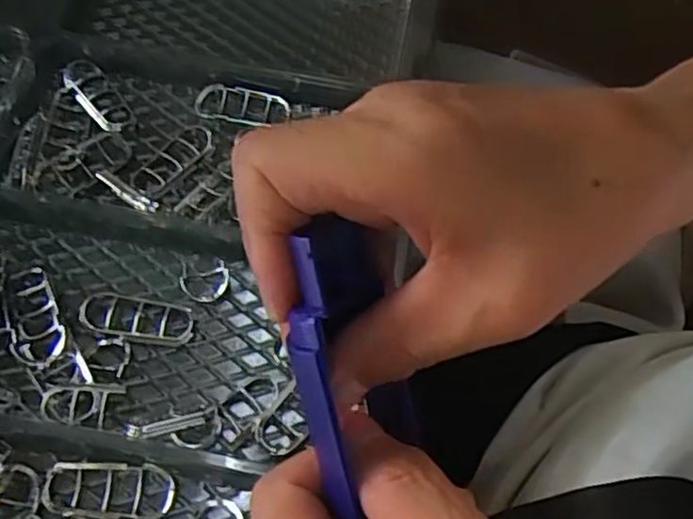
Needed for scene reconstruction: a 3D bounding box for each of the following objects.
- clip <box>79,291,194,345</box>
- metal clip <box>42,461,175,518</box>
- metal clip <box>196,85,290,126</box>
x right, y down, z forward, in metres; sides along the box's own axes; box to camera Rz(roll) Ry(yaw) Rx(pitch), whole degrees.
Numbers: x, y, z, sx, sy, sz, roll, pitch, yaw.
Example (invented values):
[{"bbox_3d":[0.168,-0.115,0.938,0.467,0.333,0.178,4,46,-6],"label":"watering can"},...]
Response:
[{"bbox_3d":[-0.098,0.028,0.328,0.053,0.008,0.023,11,60,3],"label":"clip"},{"bbox_3d":[-0.098,0.095,0.288,0.053,0.012,0.022,7,67,-1],"label":"metal clip"},{"bbox_3d":[-0.058,-0.085,0.389,0.051,0.009,0.020,9,60,2],"label":"metal clip"}]

